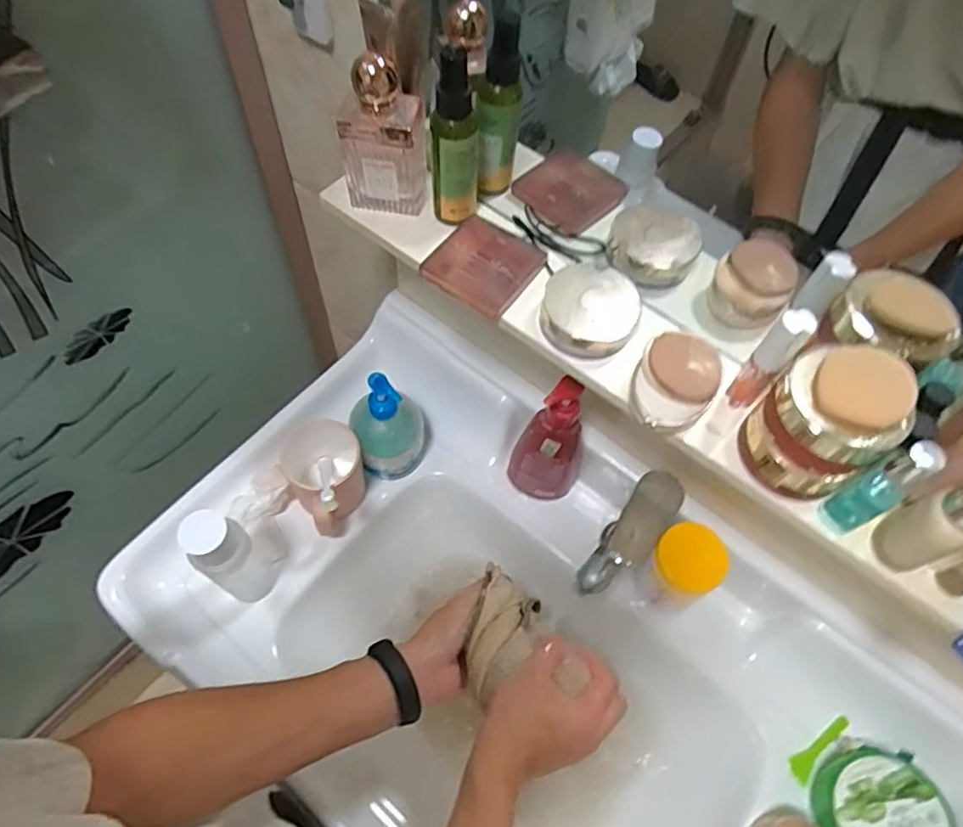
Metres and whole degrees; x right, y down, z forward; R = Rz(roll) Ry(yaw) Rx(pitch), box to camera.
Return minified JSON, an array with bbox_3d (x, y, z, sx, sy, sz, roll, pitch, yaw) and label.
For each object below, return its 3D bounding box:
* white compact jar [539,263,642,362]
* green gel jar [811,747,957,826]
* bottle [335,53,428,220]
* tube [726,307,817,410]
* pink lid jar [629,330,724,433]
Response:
[{"bbox_3d":[0.087,-0.081,0.494,0.074,0.028,0.072,2,60,-3],"label":"white compact jar"},{"bbox_3d":[0.364,0.367,0.570,0.091,0.067,0.095,2,60,-3],"label":"green gel jar"},{"bbox_3d":[-0.082,-0.222,0.507,0.066,0.130,0.034,-5,61,-7],"label":"bottle"},{"bbox_3d":[0.198,-0.035,0.429,0.021,0.096,0.018,38,65,17],"label":"tube"},{"bbox_3d":[0.139,-0.022,0.445,0.057,0.041,0.060,2,60,-3],"label":"pink lid jar"}]

